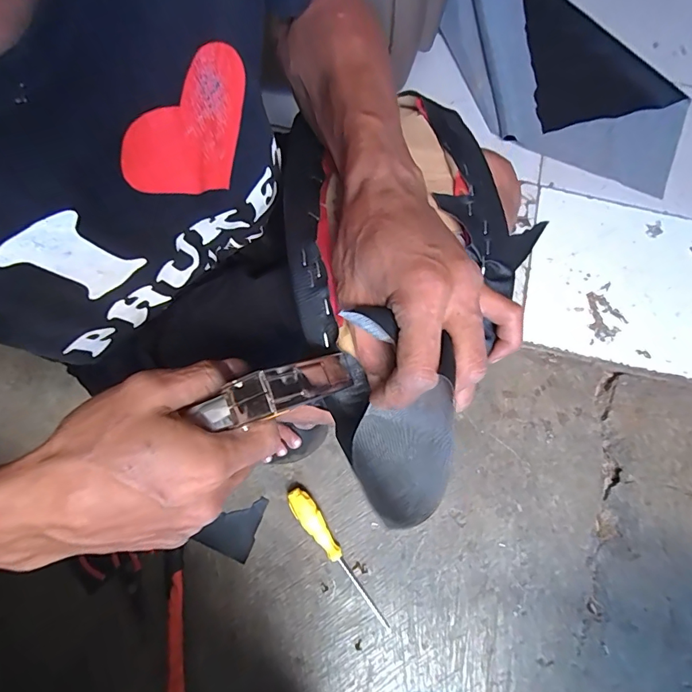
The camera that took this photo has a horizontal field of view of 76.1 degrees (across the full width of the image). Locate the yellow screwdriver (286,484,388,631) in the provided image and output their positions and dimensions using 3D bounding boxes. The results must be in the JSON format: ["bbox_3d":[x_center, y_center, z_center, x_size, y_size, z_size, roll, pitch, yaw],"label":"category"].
[{"bbox_3d":[-0.014,0.290,0.601,0.032,0.025,0.214,-33,78,-10],"label":"yellow screwdriver"}]

